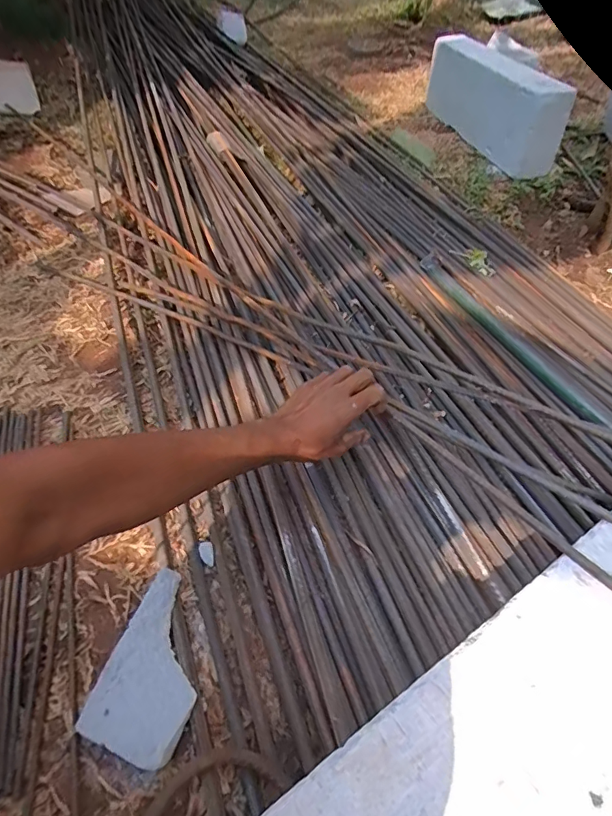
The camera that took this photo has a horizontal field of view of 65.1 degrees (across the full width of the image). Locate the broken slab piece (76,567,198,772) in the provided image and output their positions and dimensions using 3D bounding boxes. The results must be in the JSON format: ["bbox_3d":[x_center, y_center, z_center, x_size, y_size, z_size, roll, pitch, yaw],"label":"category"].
[{"bbox_3d":[-0.154,0.276,0.519,0.104,0.038,0.172,16,51,14],"label":"broken slab piece"}]

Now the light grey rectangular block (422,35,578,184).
[{"bbox_3d":[0.522,-0.892,1.384,0.106,0.209,0.624,-10,50,-8],"label":"light grey rectangular block"}]

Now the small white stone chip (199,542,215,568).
[{"bbox_3d":[-0.122,0.180,0.591,0.017,0.014,0.028,-18,51,-15],"label":"small white stone chip"}]

